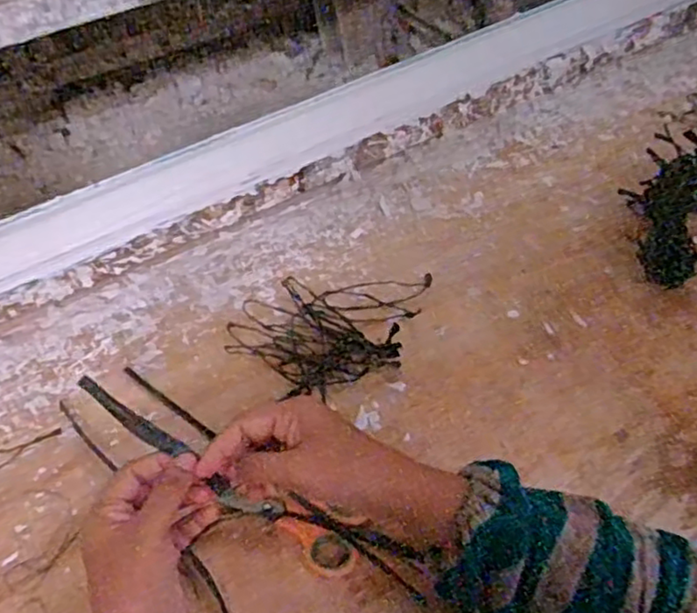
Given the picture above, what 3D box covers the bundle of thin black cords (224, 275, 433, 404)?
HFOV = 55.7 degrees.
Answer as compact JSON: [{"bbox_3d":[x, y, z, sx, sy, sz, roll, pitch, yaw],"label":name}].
[{"bbox_3d":[-0.016,0.021,0.581,0.175,0.016,0.121,-5,48,3],"label":"bundle of thin black cords"}]

